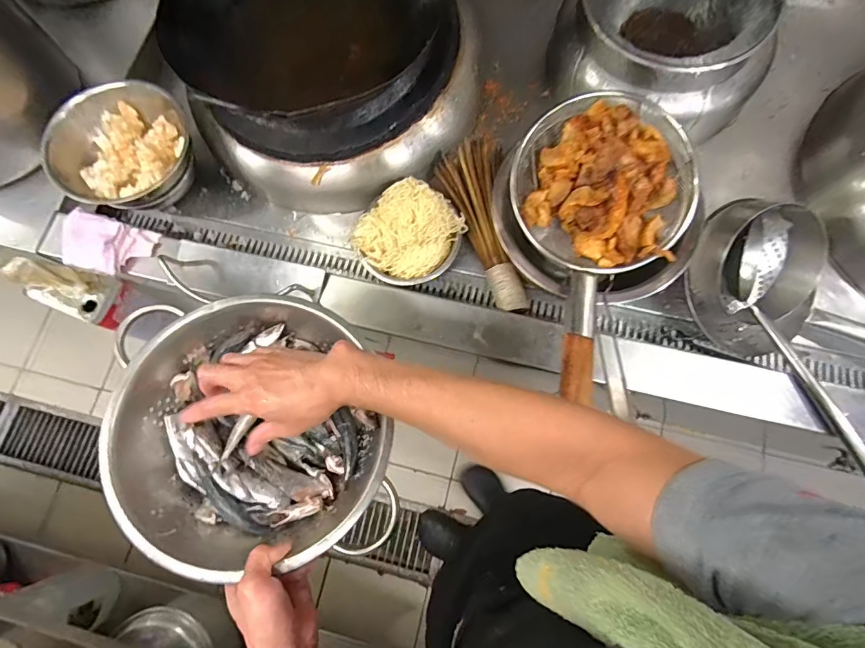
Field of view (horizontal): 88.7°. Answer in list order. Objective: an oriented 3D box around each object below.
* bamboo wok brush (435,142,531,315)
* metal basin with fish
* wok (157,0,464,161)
[{"bbox_3d":[0.086,-0.158,0.709,0.103,0.073,0.280,-12,74,-2],"label":"bamboo wok brush"},{"bbox_3d":[-0.178,0.100,0.464,0.260,0.098,0.265,-1,74,2],"label":"metal basin with fish"},{"bbox_3d":[-0.190,-0.465,0.697,0.410,0.128,0.393,-37,76,-8],"label":"wok"}]

